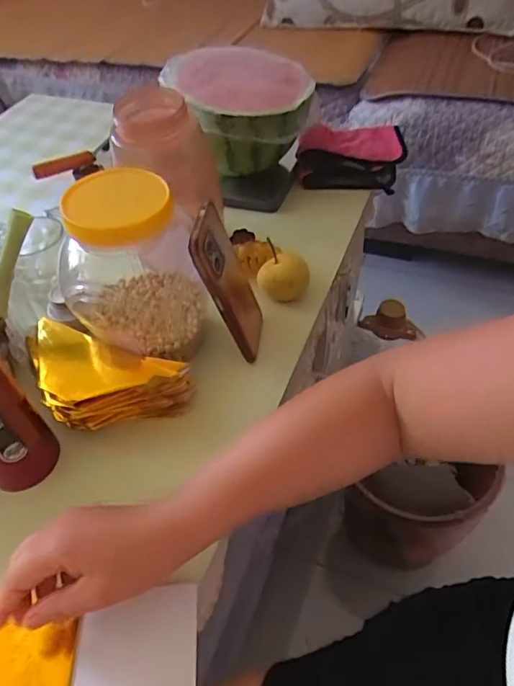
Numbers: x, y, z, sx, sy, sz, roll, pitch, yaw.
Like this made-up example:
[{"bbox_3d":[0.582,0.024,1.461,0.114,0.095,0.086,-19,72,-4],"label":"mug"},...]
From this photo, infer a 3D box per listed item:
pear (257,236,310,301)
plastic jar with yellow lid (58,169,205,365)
[{"bbox_3d":[0.032,-0.078,0.613,0.060,0.052,0.050,3,48,8],"label":"pear"},{"bbox_3d":[-0.130,-0.084,0.522,0.128,0.165,0.138,-2,48,3],"label":"plastic jar with yellow lid"}]

